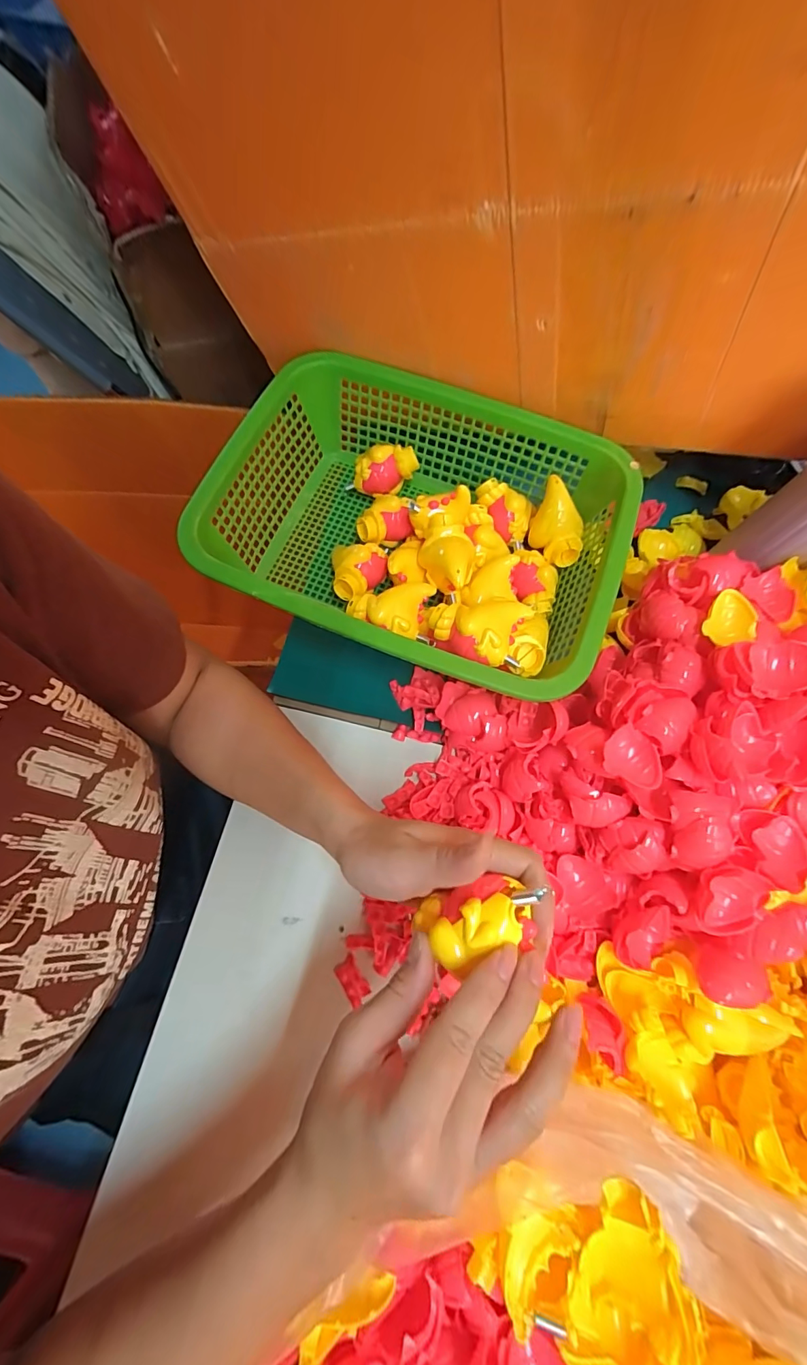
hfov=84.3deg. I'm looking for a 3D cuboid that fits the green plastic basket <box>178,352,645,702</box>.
[{"bbox_3d":[0.014,-0.139,0.422,0.328,0.098,0.263,21,73,5],"label":"green plastic basket"}]

